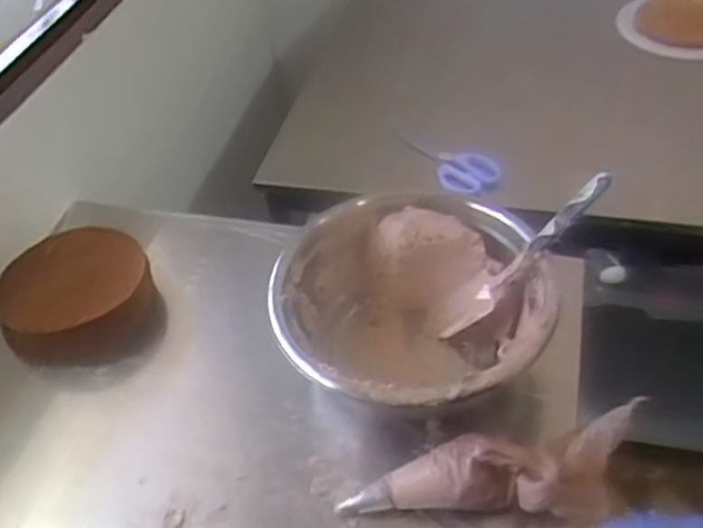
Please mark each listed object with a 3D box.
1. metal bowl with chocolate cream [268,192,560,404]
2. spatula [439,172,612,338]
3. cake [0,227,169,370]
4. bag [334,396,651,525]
[{"bbox_3d":[0.061,0.058,0.730,0.256,0.115,0.250,-3,45,3],"label":"metal bowl with chocolate cream"},{"bbox_3d":[0.169,-0.002,0.725,0.020,0.238,0.038,20,36,-30],"label":"spatula"},{"bbox_3d":[-0.310,0.036,0.826,0.170,0.064,0.174,-21,47,-14],"label":"cake"},{"bbox_3d":[0.118,0.176,0.625,0.238,0.092,0.066,-1,45,5],"label":"bag"}]

